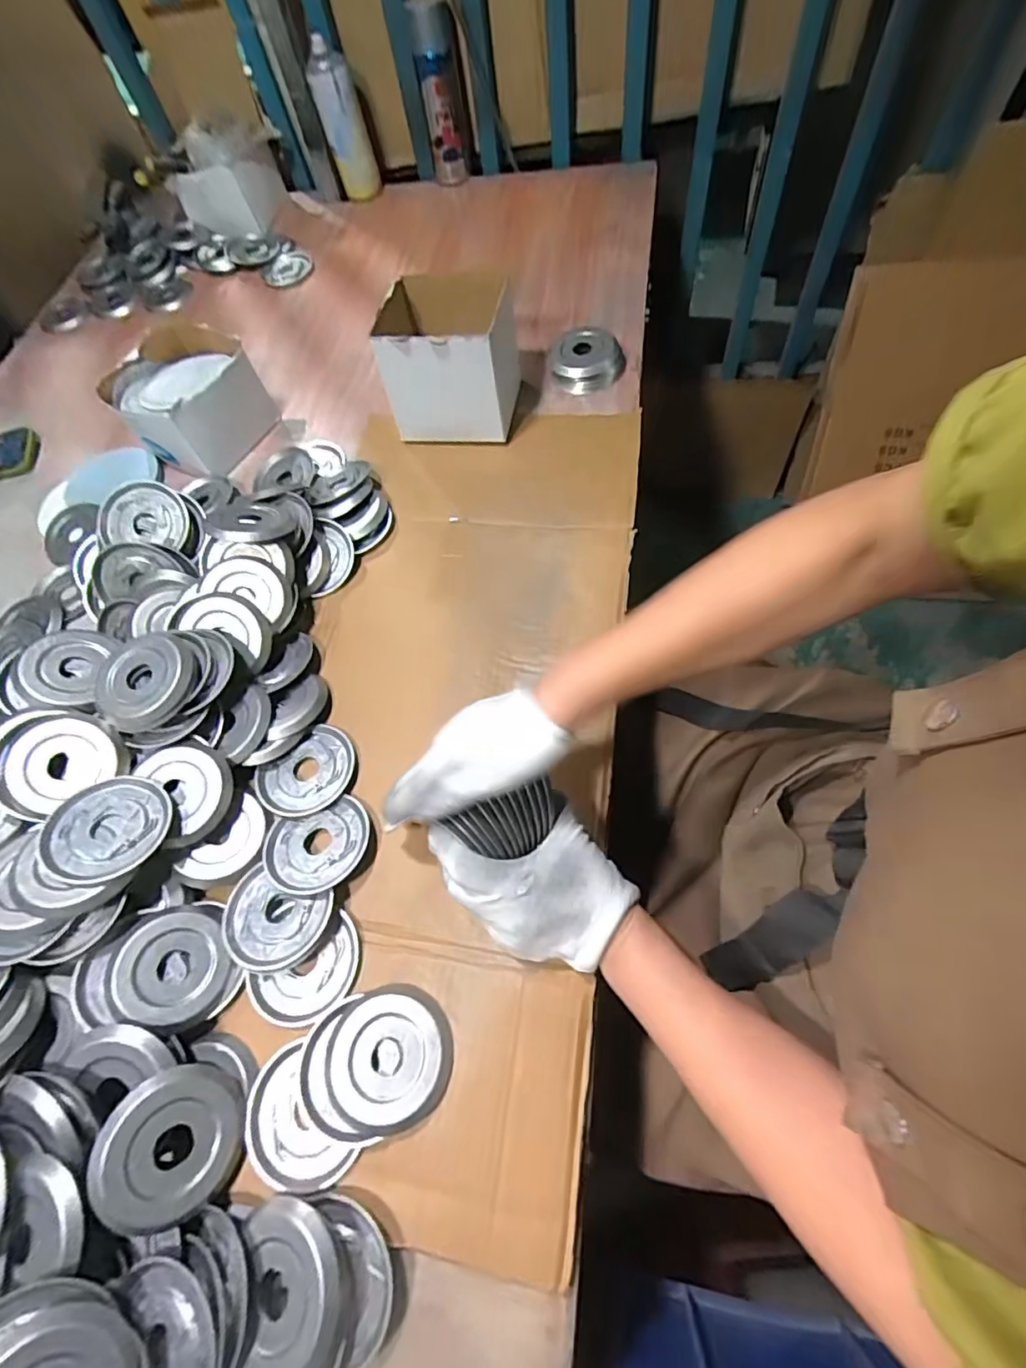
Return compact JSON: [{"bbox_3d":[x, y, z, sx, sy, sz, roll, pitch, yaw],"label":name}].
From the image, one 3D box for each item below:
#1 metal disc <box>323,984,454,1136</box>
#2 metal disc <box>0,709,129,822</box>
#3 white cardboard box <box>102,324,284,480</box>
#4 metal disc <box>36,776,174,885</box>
[{"bbox_3d":[-0.087,0.259,0.388,0.085,0.017,0.082,-3,63,6],"label":"metal disc"},{"bbox_3d":[-0.373,0.059,0.447,0.096,0.013,0.079,-31,92,-16],"label":"metal disc"},{"bbox_3d":[-0.407,-0.362,0.690,0.177,0.090,0.153,38,74,21],"label":"white cardboard box"},{"bbox_3d":[-0.312,0.110,0.426,0.084,0.005,0.084,4,48,-4],"label":"metal disc"}]

